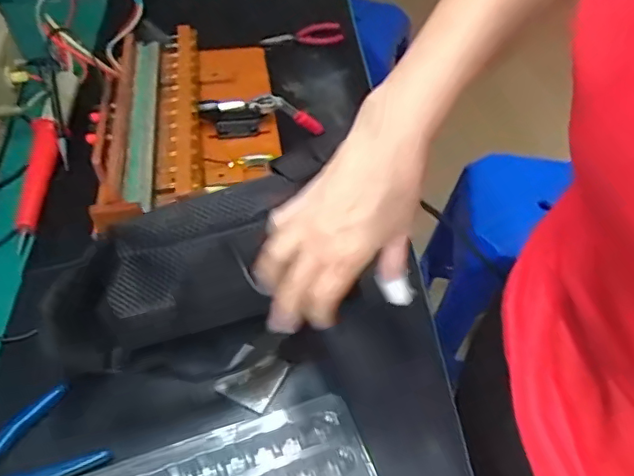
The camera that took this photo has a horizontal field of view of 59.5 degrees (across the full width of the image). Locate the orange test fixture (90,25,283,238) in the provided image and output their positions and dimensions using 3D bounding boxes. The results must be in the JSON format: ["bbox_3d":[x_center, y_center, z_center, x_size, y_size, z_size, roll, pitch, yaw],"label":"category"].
[{"bbox_3d":[-0.153,-0.137,0.675,0.208,0.069,0.331,-6,47,-5],"label":"orange test fixture"}]

